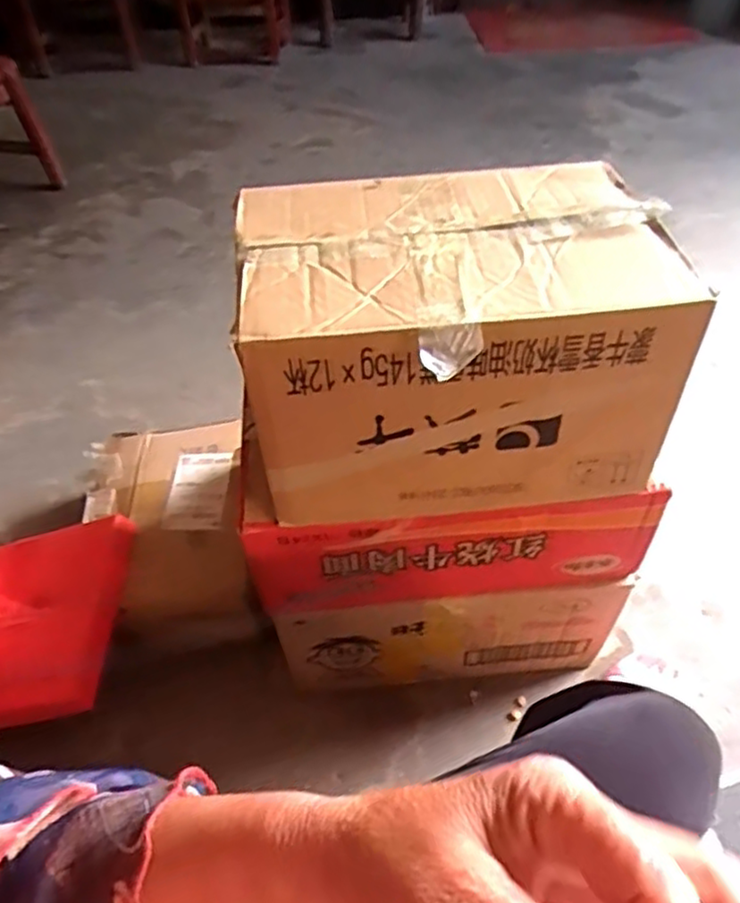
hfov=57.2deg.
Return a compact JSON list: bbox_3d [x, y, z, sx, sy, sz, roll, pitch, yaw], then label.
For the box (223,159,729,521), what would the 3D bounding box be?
[{"bbox_3d":[0.065,-0.096,0.587,0.318,0.193,0.222,-6,47,-2],"label":"box"}]

